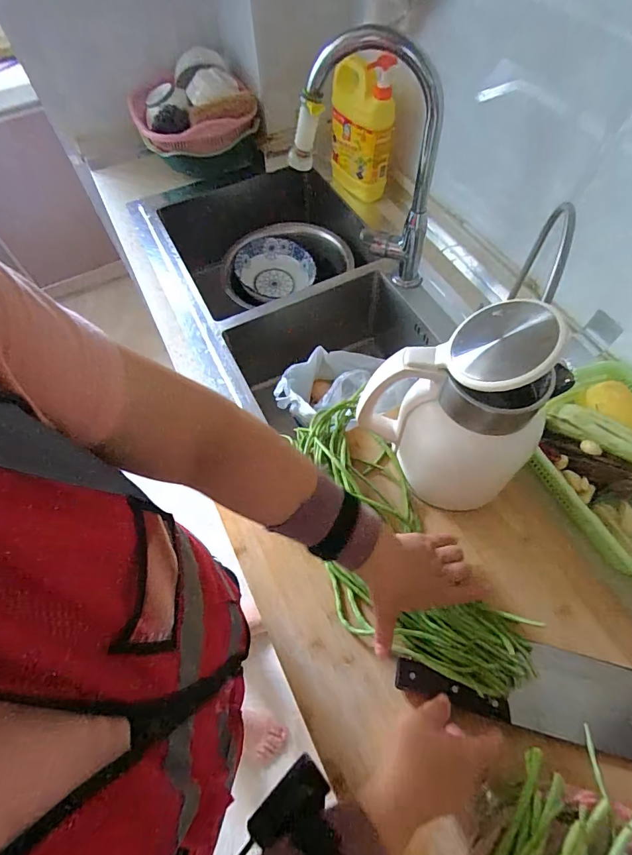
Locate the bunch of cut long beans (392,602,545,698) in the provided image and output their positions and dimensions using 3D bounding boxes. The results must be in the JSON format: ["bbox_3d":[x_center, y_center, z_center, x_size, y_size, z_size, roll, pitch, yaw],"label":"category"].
[{"bbox_3d":[0.165,0.238,0.469,0.142,0.035,0.088,10,62,8],"label":"bunch of cut long beans"}]

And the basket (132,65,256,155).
[{"bbox_3d":[-0.263,-0.692,0.928,0.266,0.077,0.223,-20,62,-8],"label":"basket"}]

